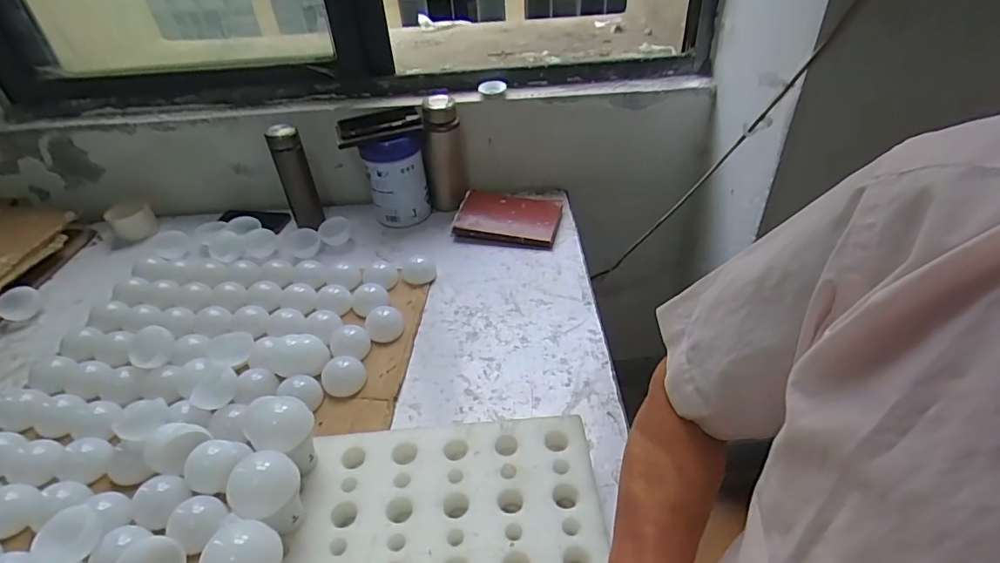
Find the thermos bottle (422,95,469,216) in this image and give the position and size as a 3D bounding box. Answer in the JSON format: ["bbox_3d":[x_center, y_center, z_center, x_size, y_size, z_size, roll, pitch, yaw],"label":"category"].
[{"bbox_3d":[-0.119,-0.281,1.125,0.083,0.219,0.083,-5,40,0],"label":"thermos bottle"}]

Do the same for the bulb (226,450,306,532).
[{"bbox_3d":[-0.234,0.222,0.537,0.061,0.082,0.064,-2,39,2],"label":"bulb"}]

